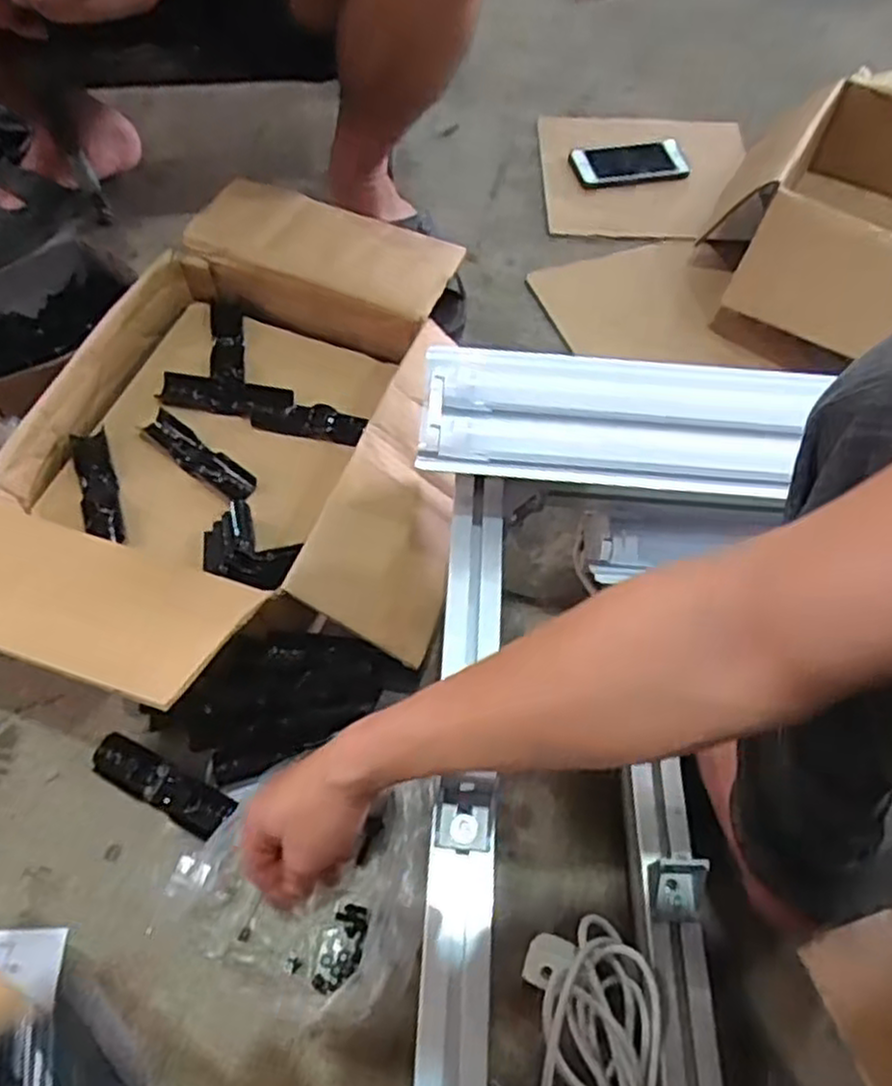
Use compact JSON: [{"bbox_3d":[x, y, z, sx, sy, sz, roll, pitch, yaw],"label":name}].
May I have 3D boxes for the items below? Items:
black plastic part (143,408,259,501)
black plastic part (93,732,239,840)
[{"bbox_3d":[-0.229,-0.080,0.700,0.126,0.008,0.032,34,63,15],"label":"black plastic part"},{"bbox_3d":[-0.232,0.197,0.614,0.127,0.026,0.036,26,61,11],"label":"black plastic part"}]

